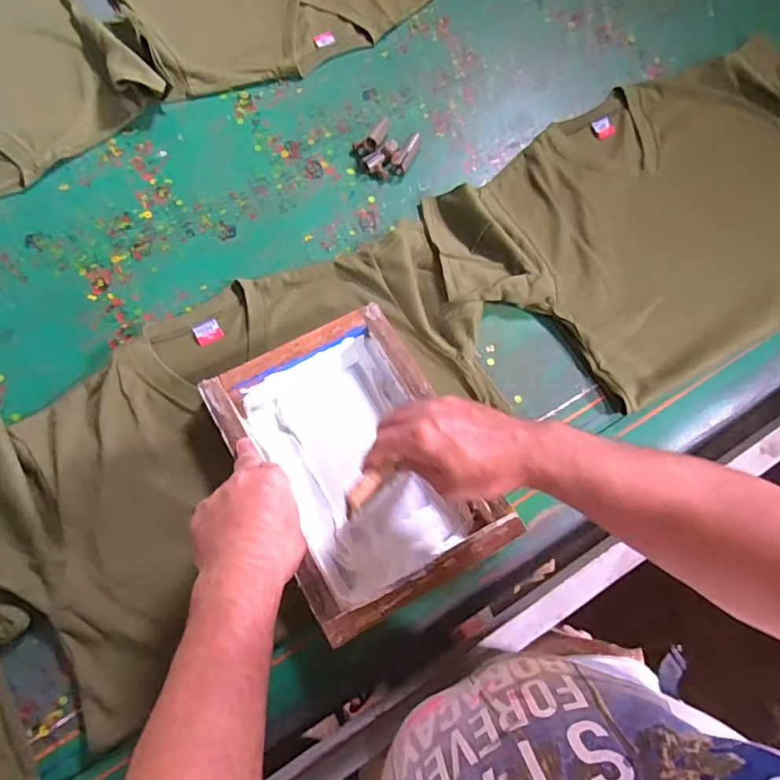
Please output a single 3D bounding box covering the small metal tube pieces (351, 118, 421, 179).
[{"bbox_3d":[-0.005,-0.341,0.727,0.080,0.025,0.084,1,71,-1],"label":"small metal tube pieces"}]

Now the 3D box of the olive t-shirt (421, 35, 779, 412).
[{"bbox_3d":[0.384,-0.248,0.700,0.638,0.025,0.390,-31,74,-11],"label":"olive t-shirt"}]

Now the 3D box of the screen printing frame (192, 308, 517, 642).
[{"bbox_3d":[-0.037,0.075,0.562,0.214,0.046,0.302,-29,74,-11],"label":"screen printing frame"}]

